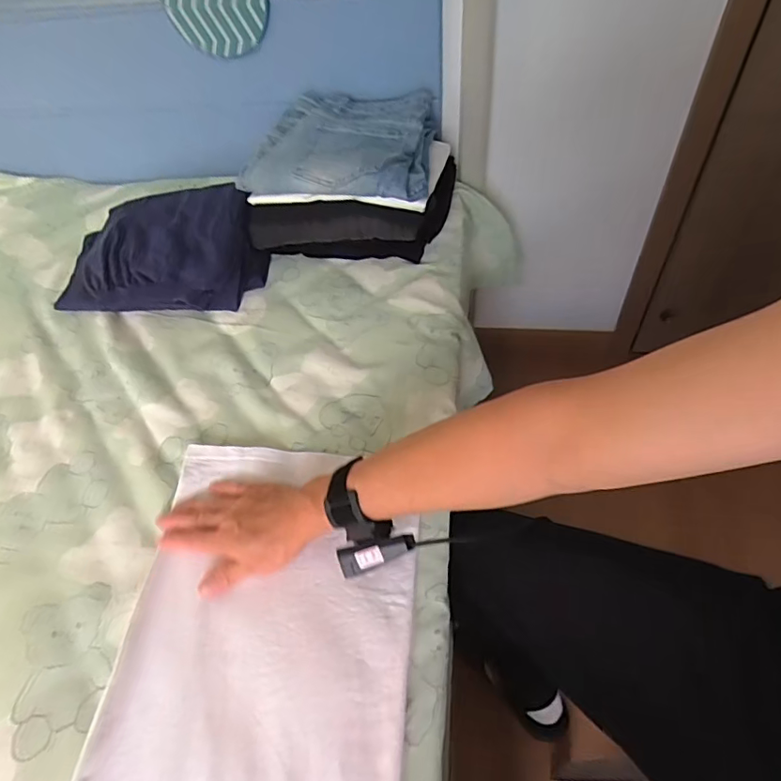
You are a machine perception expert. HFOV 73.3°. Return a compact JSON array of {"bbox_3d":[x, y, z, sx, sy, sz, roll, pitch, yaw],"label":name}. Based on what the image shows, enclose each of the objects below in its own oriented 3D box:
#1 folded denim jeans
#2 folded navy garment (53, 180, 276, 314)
[{"bbox_3d":[-0.058,-0.399,0.843,0.274,0.047,0.269,11,53,14],"label":"folded denim jeans"},{"bbox_3d":[-0.363,-0.226,0.842,0.308,0.095,0.220,1,51,7],"label":"folded navy garment"}]

